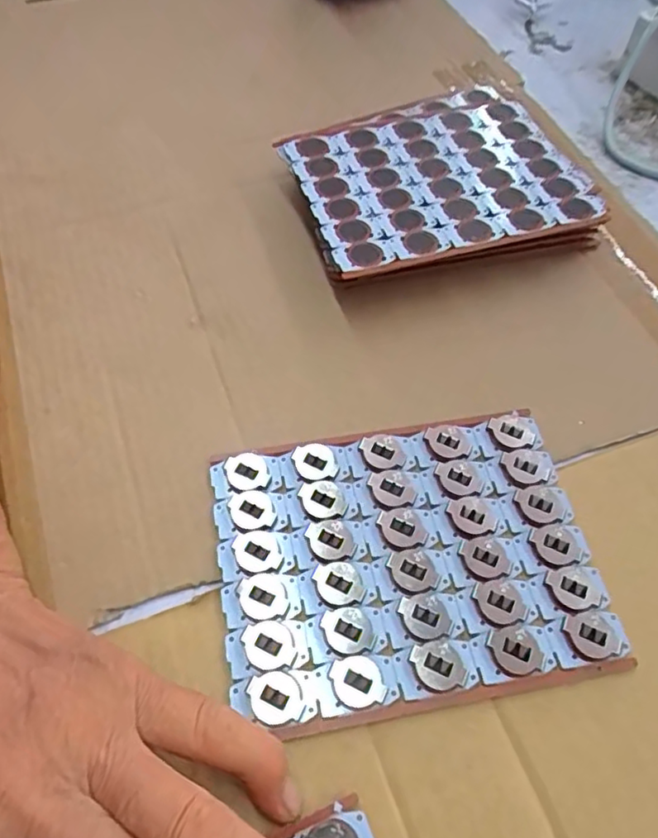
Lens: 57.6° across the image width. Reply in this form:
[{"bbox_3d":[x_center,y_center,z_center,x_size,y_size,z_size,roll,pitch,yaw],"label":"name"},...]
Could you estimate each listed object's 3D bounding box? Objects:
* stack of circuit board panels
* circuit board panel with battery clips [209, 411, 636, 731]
[{"bbox_3d":[0.060,-0.133,0.344,0.157,0.032,0.127,-18,60,-13],"label":"stack of circuit board panels"},{"bbox_3d":[0.030,0.056,0.244,0.146,0.006,0.105,-7,58,-6],"label":"circuit board panel with battery clips"}]

